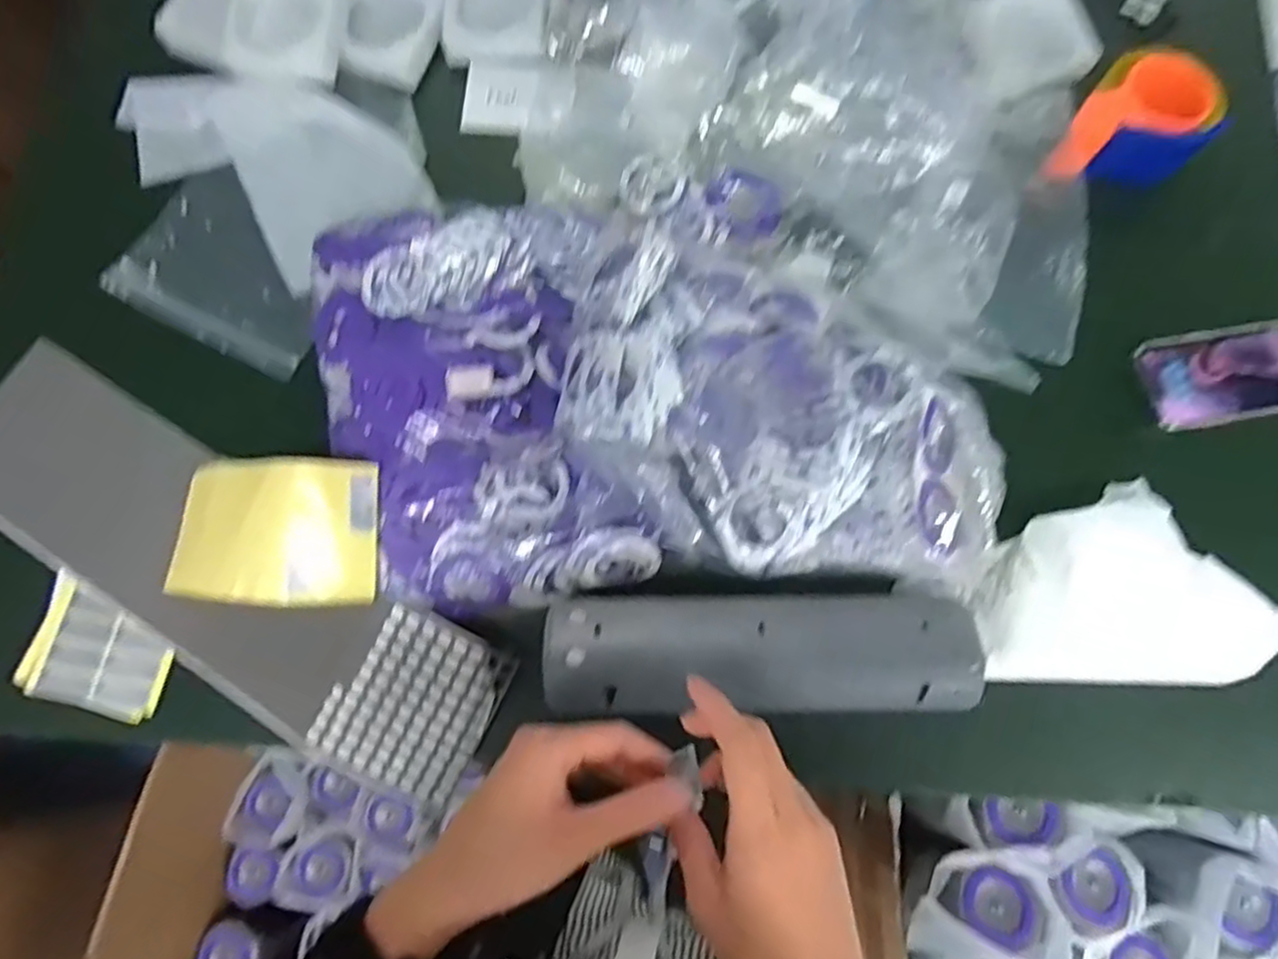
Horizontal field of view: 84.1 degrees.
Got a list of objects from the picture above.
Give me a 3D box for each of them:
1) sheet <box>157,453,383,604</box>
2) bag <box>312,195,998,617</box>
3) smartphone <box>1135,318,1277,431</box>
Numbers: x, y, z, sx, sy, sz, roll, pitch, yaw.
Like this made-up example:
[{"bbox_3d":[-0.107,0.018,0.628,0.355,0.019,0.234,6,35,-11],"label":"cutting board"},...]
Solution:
[{"bbox_3d":[-0.293,0.042,0.555,0.178,0.066,0.110,2,76,1],"label":"sheet"},{"bbox_3d":[-0.006,-0.080,0.561,0.495,0.111,0.329,-4,76,0],"label":"bag"},{"bbox_3d":[0.519,-0.093,0.614,0.165,0.013,0.081,-11,77,-2],"label":"smartphone"}]

